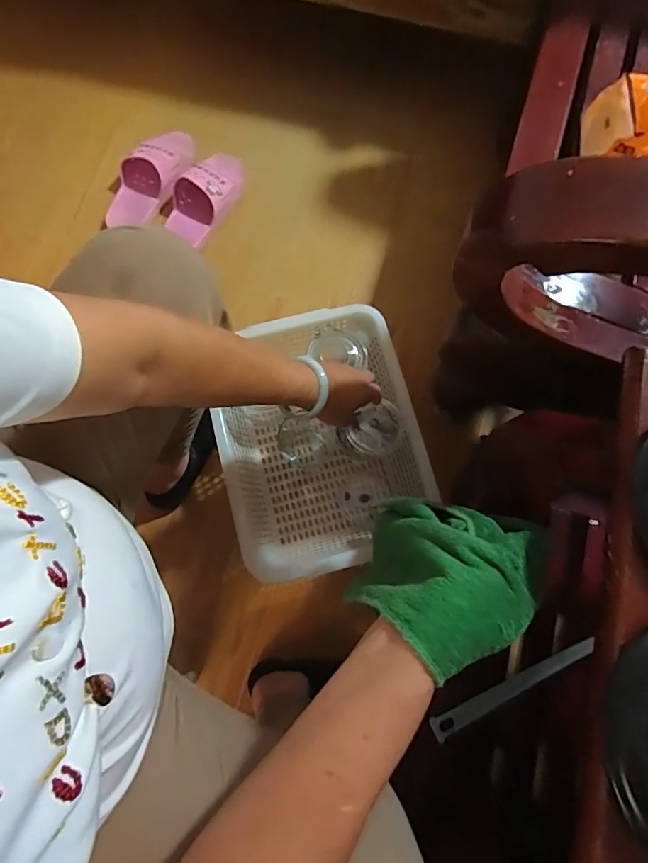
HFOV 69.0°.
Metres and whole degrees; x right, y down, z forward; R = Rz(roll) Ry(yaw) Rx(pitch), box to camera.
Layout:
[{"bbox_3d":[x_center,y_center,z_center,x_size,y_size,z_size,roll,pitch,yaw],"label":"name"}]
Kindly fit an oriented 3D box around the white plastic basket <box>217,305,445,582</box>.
[{"bbox_3d":[-0.011,0.014,0.758,0.310,0.129,0.388,-15,78,-4],"label":"white plastic basket"}]

